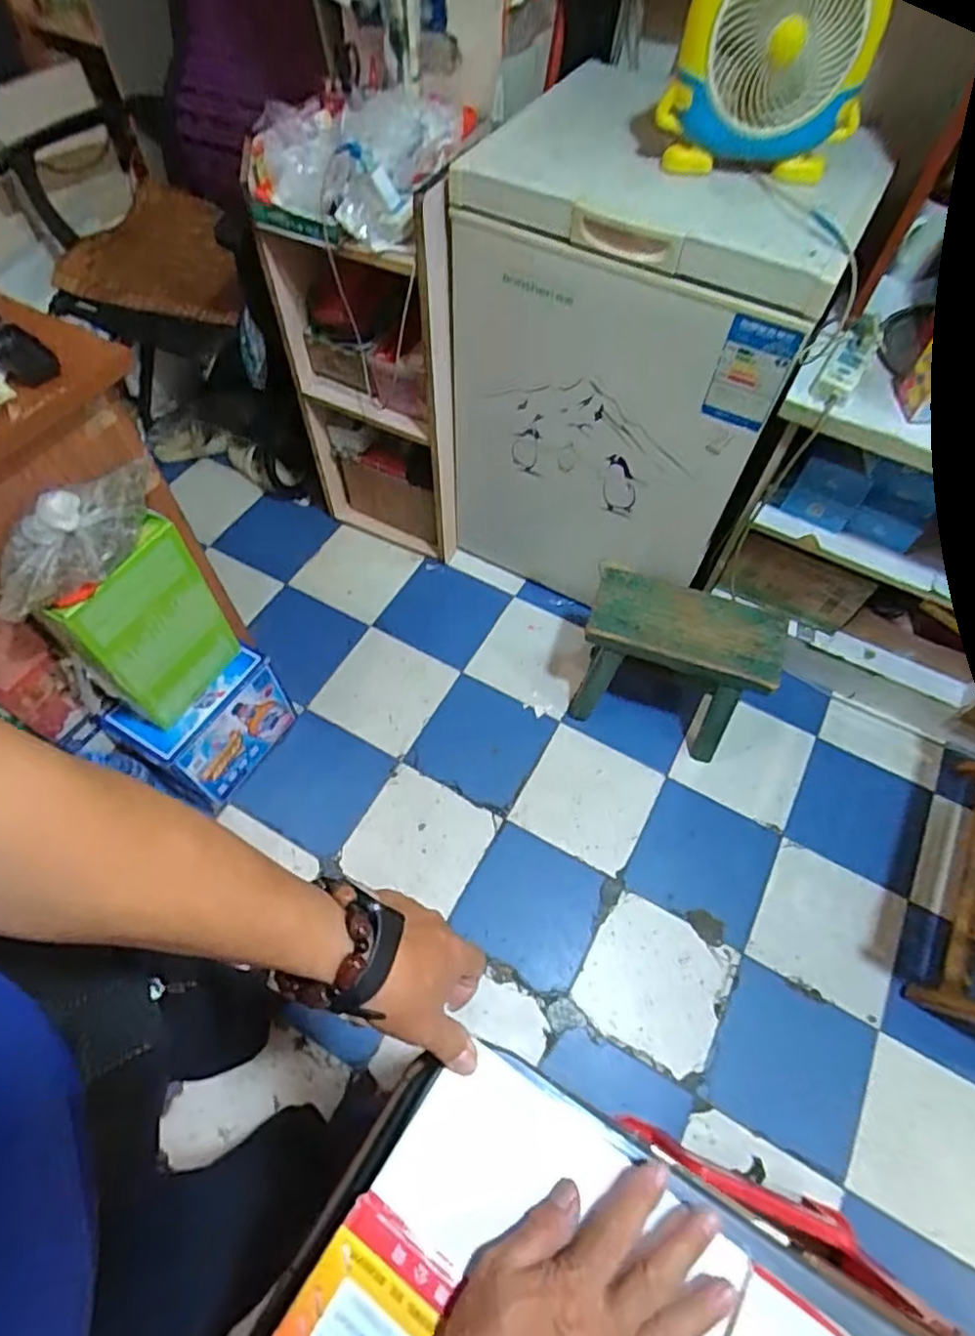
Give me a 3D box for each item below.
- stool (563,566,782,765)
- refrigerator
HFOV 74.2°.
[{"bbox_3d":[0.360,0.009,1.316,0.361,0.287,0.200,20,61,10],"label":"stool"},{"bbox_3d":[0.268,-0.542,1.260,0.551,0.761,0.440,27,63,14],"label":"refrigerator"}]

